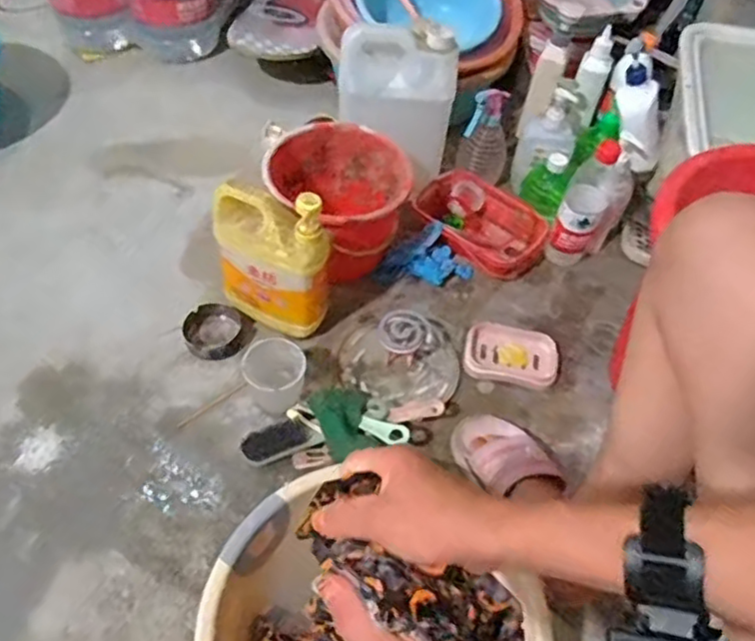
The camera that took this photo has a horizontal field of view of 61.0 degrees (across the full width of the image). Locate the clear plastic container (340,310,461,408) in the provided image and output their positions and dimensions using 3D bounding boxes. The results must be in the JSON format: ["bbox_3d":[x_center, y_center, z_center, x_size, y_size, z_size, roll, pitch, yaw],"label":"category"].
[{"bbox_3d":[0.033,0.043,0.881,0.159,0.064,0.137,5,51,2],"label":"clear plastic container"}]

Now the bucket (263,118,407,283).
[{"bbox_3d":[-0.045,-0.175,0.959,0.172,0.165,0.204,-23,58,-20],"label":"bucket"}]

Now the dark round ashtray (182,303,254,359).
[{"bbox_3d":[-0.225,0.016,0.895,0.078,0.037,0.083,1,51,-2],"label":"dark round ashtray"}]

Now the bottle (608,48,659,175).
[{"bbox_3d":[0.401,-0.319,1.000,0.062,0.180,0.064,-20,19,-18],"label":"bottle"}]

